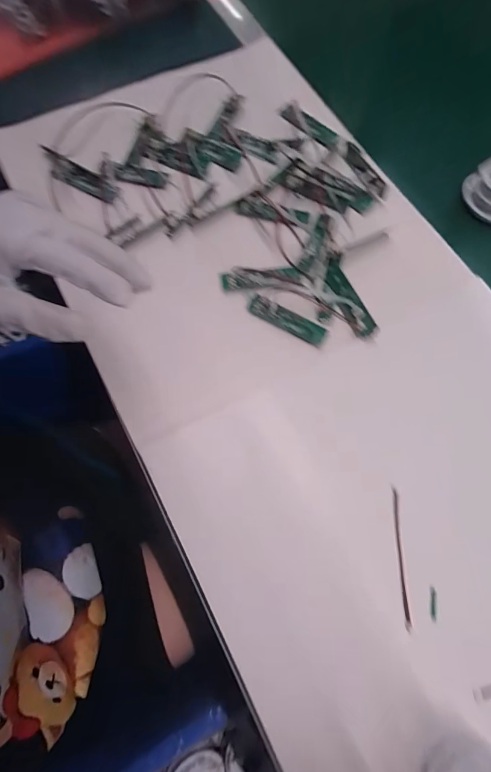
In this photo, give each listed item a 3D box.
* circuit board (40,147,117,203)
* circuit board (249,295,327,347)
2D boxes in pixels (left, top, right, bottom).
[{"bbox_3d":[-0.188,-0.234,0.402,0.100,0.010,0.028,26,77,6],"label":"circuit board"},{"bbox_3d":[0.042,-0.065,0.356,0.080,0.006,0.020,28,77,6],"label":"circuit board"}]

